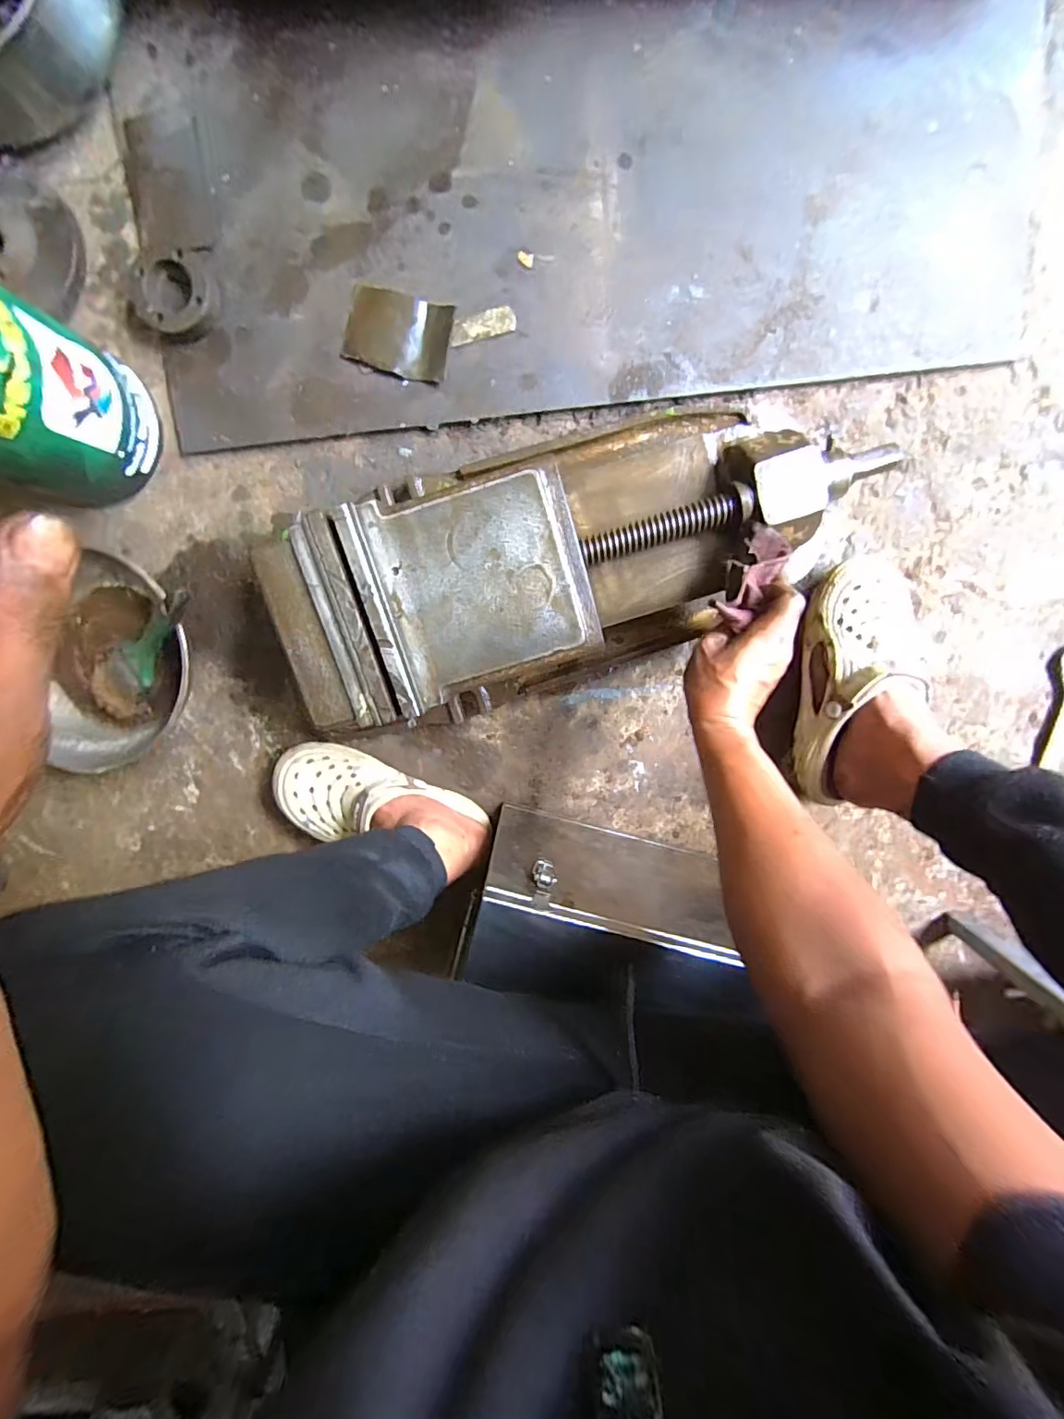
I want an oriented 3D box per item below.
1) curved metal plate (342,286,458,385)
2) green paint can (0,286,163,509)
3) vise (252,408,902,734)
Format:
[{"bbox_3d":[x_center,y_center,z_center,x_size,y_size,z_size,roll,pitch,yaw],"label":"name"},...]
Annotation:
[{"bbox_3d":[-0.139,-0.392,0.541,0.109,0.015,0.075,16,97,-5],"label":"curved metal plate"},{"bbox_3d":[-0.480,-0.292,0.466,0.159,0.206,0.148,1,101,3],"label":"green paint can"},{"bbox_3d":[0.013,-0.154,0.517,0.521,0.137,0.234,-20,99,-2],"label":"vise"}]

